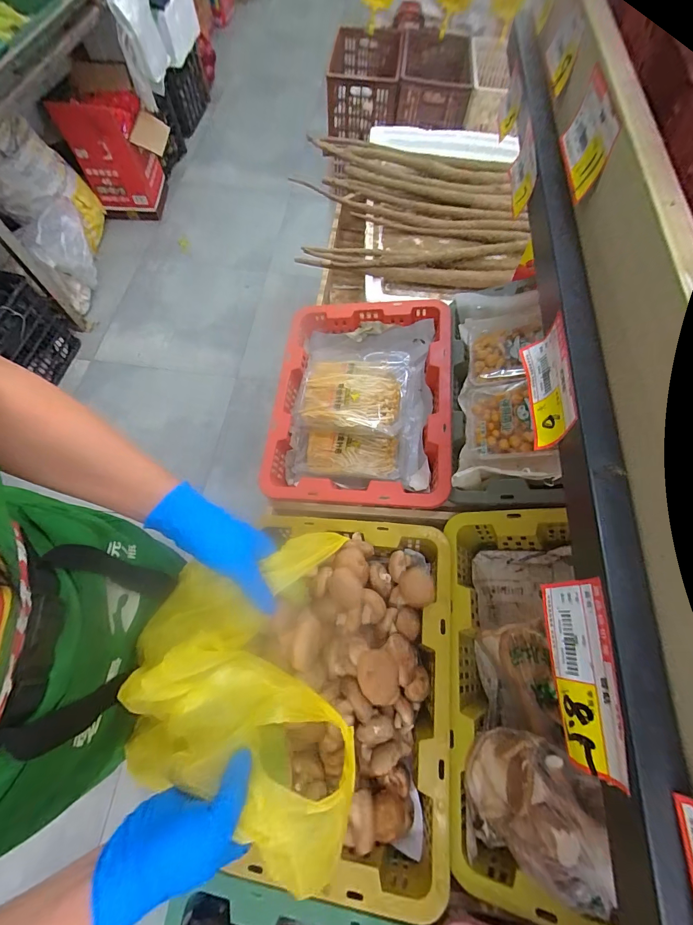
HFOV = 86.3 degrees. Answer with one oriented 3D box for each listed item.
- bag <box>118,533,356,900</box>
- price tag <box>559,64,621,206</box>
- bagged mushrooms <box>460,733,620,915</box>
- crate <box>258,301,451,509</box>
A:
[{"bbox_3d":[-0.113,0.221,0.369,0.224,0.098,0.276,-6,68,-4],"label":"bag"},{"bbox_3d":[0.141,-0.189,0.217,0.006,0.038,0.067,5,67,1],"label":"price tag"},{"bbox_3d":[0.172,0.323,0.347,0.093,0.090,0.115,16,68,5],"label":"bagged mushrooms"},{"bbox_3d":[0.021,-0.110,0.630,0.289,0.087,0.383,5,67,1],"label":"crate"}]

